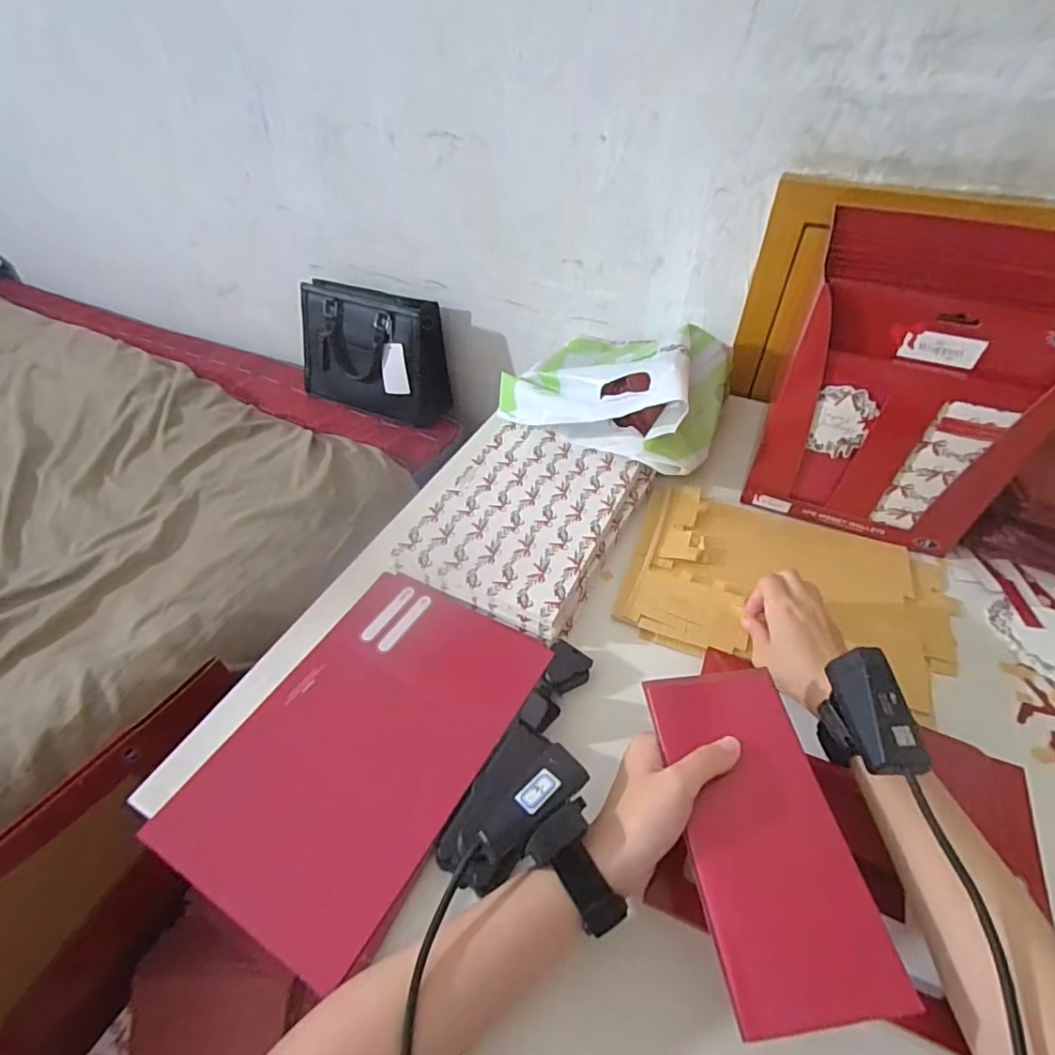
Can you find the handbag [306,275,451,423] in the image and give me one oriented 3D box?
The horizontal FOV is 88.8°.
[{"bbox_3d":[-0.277,-0.309,0.988,0.275,0.233,0.110,18,32,18],"label":"handbag"}]

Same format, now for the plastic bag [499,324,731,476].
[{"bbox_3d":[0.116,-0.180,0.648,0.247,0.100,0.253,24,49,23],"label":"plastic bag"}]

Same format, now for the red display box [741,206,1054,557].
[{"bbox_3d":[0.372,-0.153,0.538,0.204,0.265,0.208,19,47,19],"label":"red display box"}]

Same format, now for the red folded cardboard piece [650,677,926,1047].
[{"bbox_3d":[0.134,0.170,0.311,0.086,0.011,0.175,-5,51,-5],"label":"red folded cardboard piece"}]

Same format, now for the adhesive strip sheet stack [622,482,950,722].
[{"bbox_3d":[0.244,0.055,0.511,0.281,0.018,0.200,15,46,16],"label":"adhesive strip sheet stack"}]

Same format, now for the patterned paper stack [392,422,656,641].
[{"bbox_3d":[0.002,-0.015,0.566,0.177,0.030,0.238,20,48,20],"label":"patterned paper stack"}]

